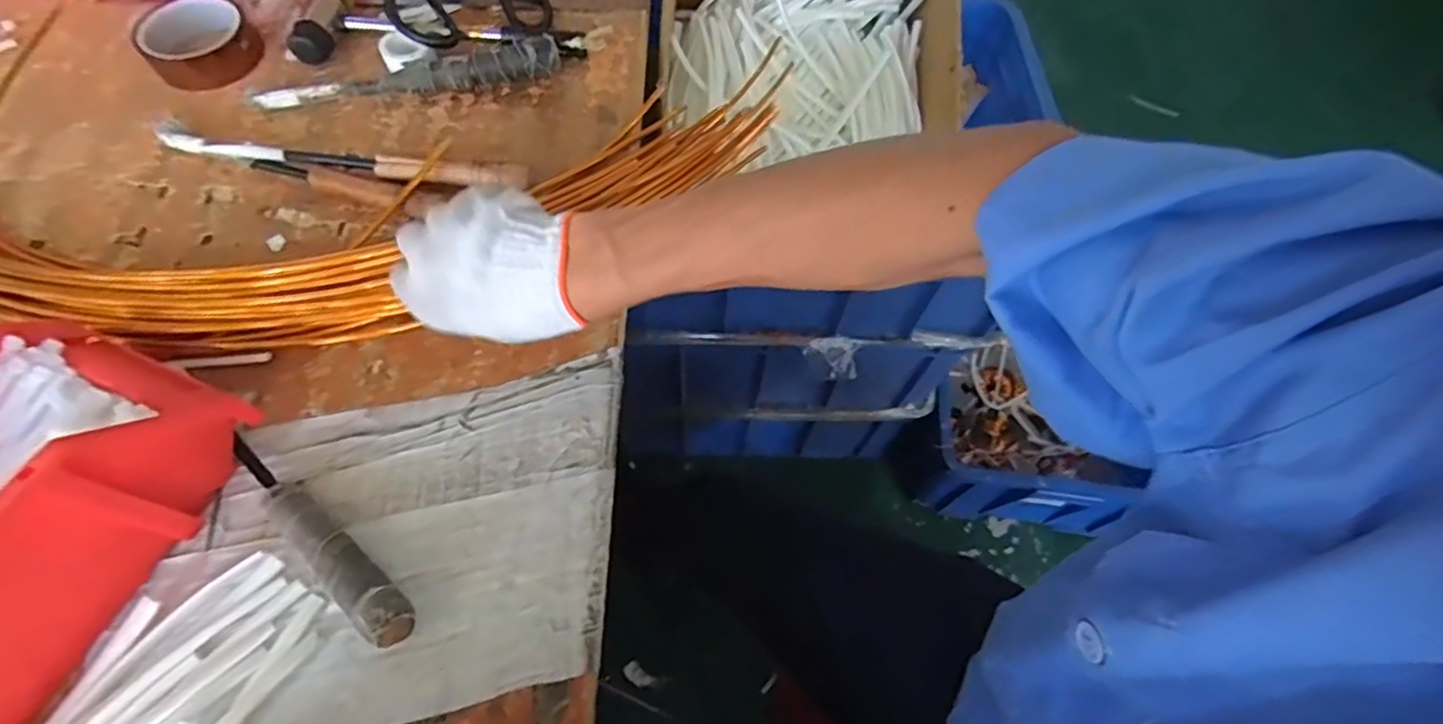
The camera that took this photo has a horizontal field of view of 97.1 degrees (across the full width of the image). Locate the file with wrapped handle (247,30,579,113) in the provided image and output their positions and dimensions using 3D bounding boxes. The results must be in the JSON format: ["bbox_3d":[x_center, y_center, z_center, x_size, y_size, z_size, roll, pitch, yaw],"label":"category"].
[{"bbox_3d":[-0.264,-0.258,0.573,0.283,0.028,0.032,-15,63,-9],"label":"file with wrapped handle"}]

